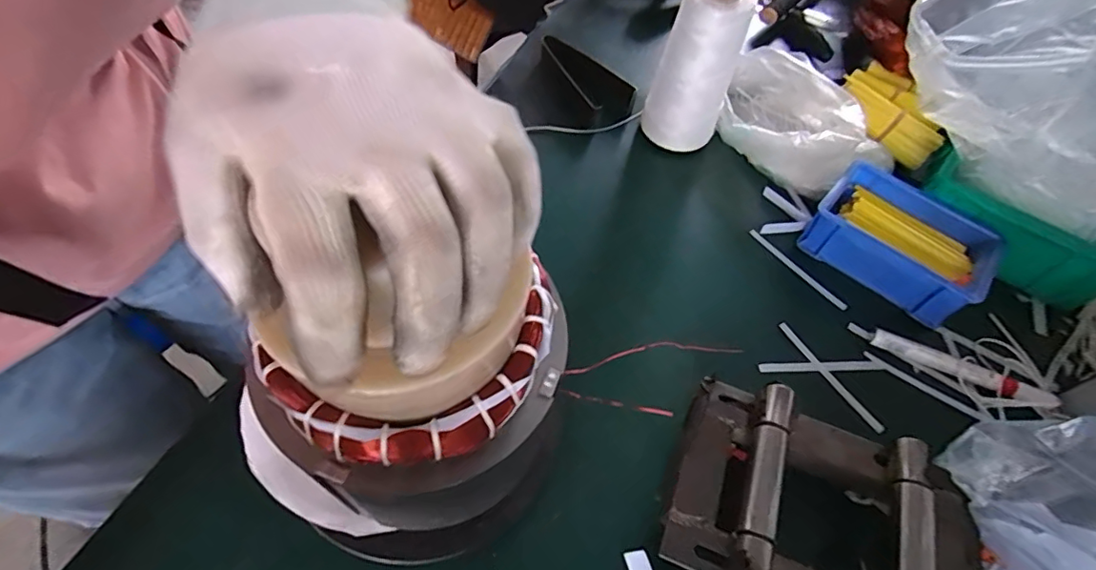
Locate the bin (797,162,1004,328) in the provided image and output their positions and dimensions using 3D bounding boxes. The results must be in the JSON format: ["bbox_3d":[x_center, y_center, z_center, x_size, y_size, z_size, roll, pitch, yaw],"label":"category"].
[{"bbox_3d":[0.324,-0.038,0.496,0.094,0.052,0.149,-37,65,-25],"label":"bin"}]

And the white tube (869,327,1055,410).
[{"bbox_3d":[0.342,0.071,0.445,0.135,0.014,0.018,22,57,12],"label":"white tube"}]

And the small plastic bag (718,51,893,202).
[{"bbox_3d":[0.264,-0.176,0.573,0.135,0.064,0.193,-31,62,-22],"label":"small plastic bag"}]

